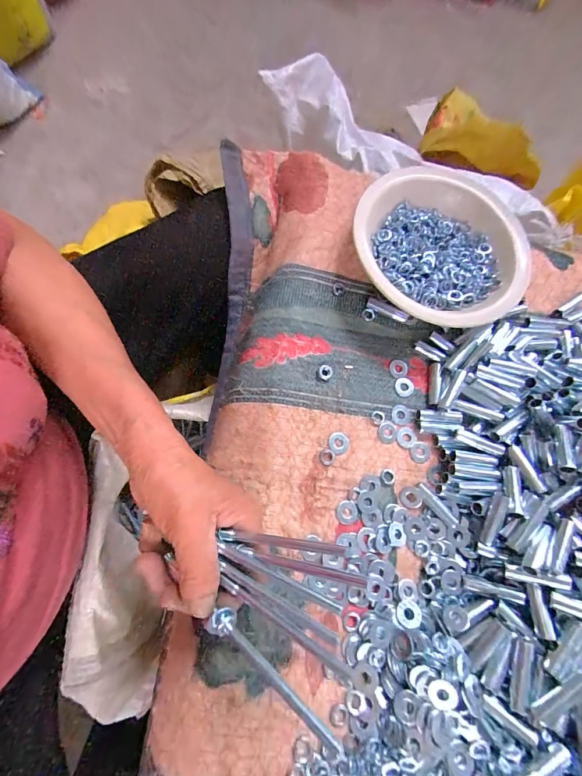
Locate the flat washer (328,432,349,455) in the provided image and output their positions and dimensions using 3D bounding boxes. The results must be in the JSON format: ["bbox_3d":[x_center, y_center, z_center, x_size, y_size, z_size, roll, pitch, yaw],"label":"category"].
[{"bbox_3d":[0.043,0.049,0.302,0.018,0.004,0.019,2,73,-6],"label":"flat washer"}]

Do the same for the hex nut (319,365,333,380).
[{"bbox_3d":[0.032,-0.015,0.315,0.013,0.004,0.013,42,83,-8],"label":"hex nut"}]

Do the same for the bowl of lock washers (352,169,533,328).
[{"bbox_3d":[0.145,-0.126,0.336,0.161,0.061,0.160,2,73,-6],"label":"bowl of lock washers"}]

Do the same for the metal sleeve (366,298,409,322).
[{"bbox_3d":[0.095,-0.077,0.335,0.043,0.009,0.009,23,72,0],"label":"metal sleeve"}]

